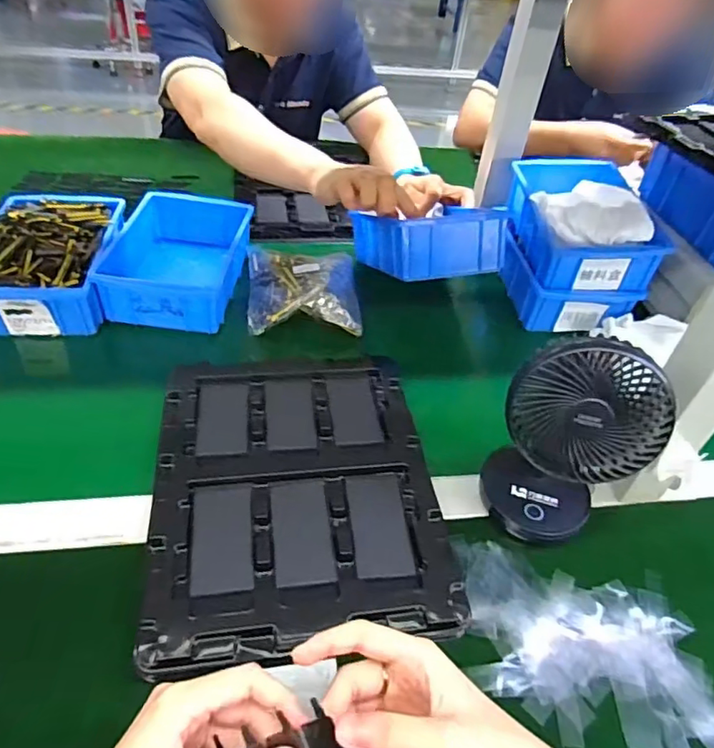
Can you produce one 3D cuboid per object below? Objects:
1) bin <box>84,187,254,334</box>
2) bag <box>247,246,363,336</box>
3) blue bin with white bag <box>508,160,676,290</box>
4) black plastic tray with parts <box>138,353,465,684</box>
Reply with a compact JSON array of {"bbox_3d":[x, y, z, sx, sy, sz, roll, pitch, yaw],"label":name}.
[{"bbox_3d":[-0.211,-0.135,0.671,0.138,0.072,0.209,6,43,-1],"label":"bin"},{"bbox_3d":[-0.062,-0.111,0.650,0.125,0.031,0.149,-1,44,-8],"label":"bag"},{"bbox_3d":[0.268,-0.193,0.680,0.137,0.080,0.208,5,43,-2],"label":"blue bin with white bag"},{"bbox_3d":[-0.051,0.091,0.469,0.221,0.030,0.284,-3,44,-10],"label":"black plastic tray with parts"}]

